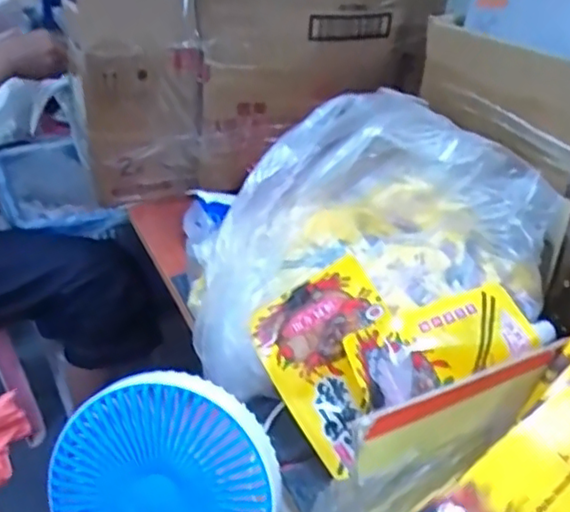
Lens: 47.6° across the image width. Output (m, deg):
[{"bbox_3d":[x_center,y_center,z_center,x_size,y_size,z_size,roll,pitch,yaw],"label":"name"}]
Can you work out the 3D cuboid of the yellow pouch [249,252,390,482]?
[{"bbox_3d":[0.048,0.090,0.552,0.116,0.015,0.149,-31,77,-7],"label":"yellow pouch"}]

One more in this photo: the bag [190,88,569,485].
[{"bbox_3d":[0.100,0.004,0.571,0.227,0.205,0.297,27,40,32],"label":"bag"}]

